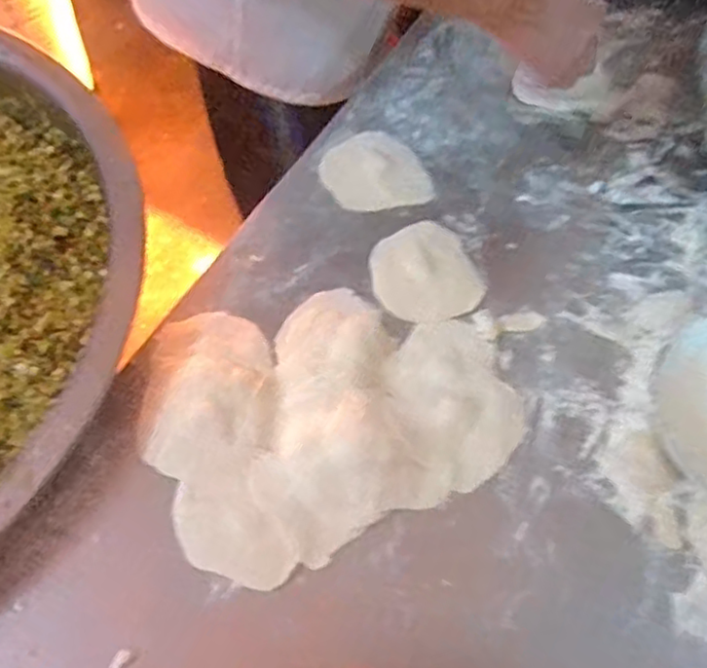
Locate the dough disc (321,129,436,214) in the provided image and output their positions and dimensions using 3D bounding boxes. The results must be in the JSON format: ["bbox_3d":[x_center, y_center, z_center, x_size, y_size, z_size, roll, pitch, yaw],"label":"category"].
[{"bbox_3d":[0.020,-0.176,0.704,0.104,0.004,0.108,0,61,0],"label":"dough disc"}]

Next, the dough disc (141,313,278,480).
[{"bbox_3d":[-0.123,0.049,0.573,0.112,0.015,0.158,1,61,0],"label":"dough disc"}]

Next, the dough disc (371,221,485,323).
[{"bbox_3d":[0.069,-0.062,0.644,0.097,0.007,0.114,-17,62,-10],"label":"dough disc"}]

